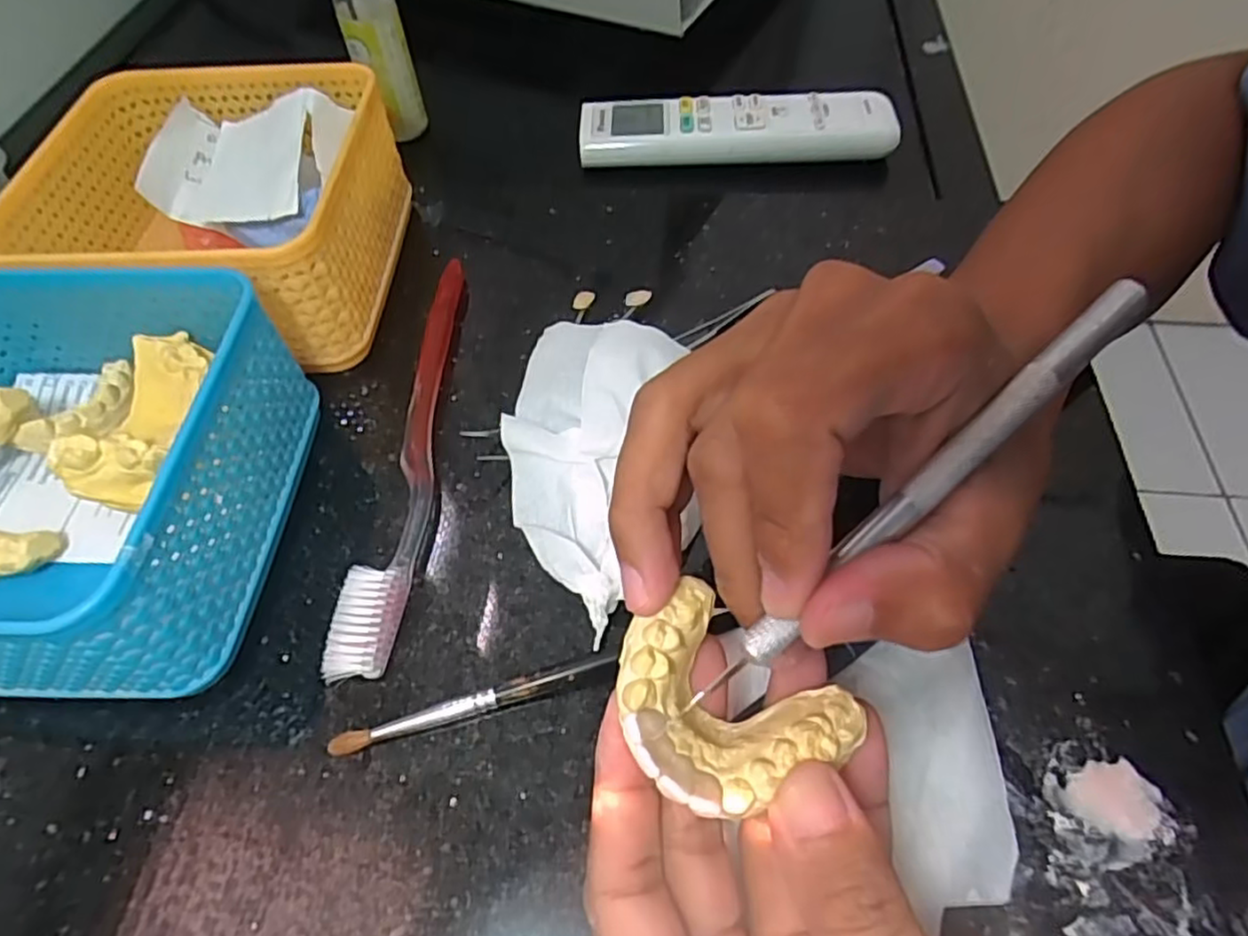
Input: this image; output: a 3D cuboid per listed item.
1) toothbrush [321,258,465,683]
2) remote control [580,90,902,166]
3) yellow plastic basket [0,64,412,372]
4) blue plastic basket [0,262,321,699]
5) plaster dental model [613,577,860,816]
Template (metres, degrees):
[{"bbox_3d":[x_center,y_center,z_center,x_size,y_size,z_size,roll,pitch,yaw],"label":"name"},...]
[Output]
[{"bbox_3d":[-0.078,-0.012,0.266,0.019,0.016,0.184,2,54,4],"label":"toothbrush"},{"bbox_3d":[0.065,-0.198,0.402,0.178,0.021,0.044,1,54,4],"label":"remote control"},{"bbox_3d":[-0.172,-0.105,0.302,0.128,0.072,0.130,0,54,3],"label":"yellow plastic basket"},{"bbox_3d":[-0.188,0.003,0.233,0.131,0.067,0.130,1,54,3],"label":"blue plastic basket"},{"bbox_3d":[0.022,0.054,0.155,0.050,0.022,0.041,30,60,22],"label":"plaster dental model"}]

